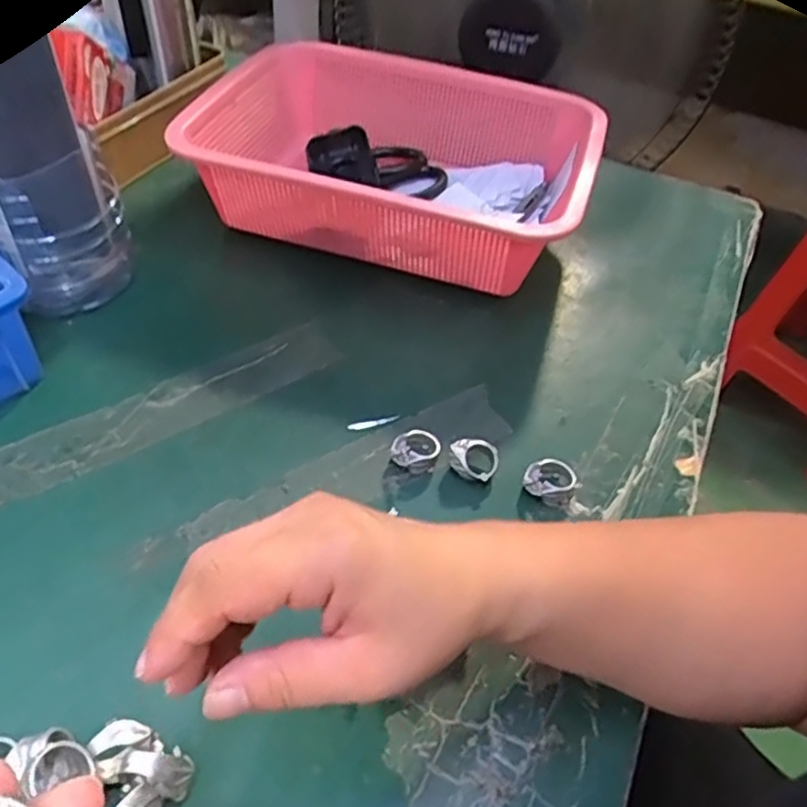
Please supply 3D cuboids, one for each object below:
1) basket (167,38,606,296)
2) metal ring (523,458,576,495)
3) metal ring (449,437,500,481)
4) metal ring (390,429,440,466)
[{"bbox_3d":[-0.003,-0.189,0.548,0.287,0.094,0.207,18,48,11],"label":"basket"},{"bbox_3d":[0.085,0.045,0.394,0.028,0.014,0.023,22,49,15],"label":"metal ring"},{"bbox_3d":[0.041,0.033,0.392,0.028,0.019,0.019,15,48,9],"label":"metal ring"},{"bbox_3d":[0.007,0.027,0.399,0.027,0.013,0.023,11,47,5],"label":"metal ring"}]

